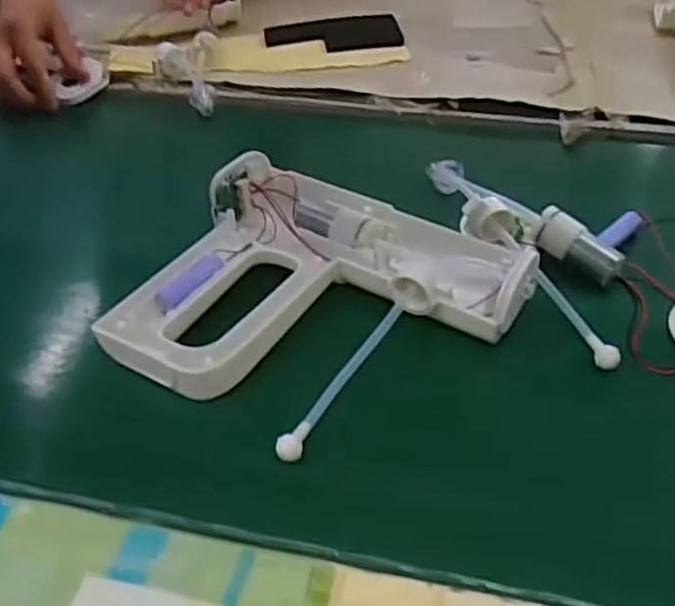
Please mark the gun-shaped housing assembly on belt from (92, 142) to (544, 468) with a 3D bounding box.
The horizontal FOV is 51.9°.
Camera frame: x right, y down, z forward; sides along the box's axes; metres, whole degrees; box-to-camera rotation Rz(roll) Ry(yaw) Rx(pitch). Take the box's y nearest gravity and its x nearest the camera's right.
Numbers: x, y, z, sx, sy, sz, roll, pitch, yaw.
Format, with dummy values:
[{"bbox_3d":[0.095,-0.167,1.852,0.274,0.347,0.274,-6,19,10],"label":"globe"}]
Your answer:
[{"bbox_3d":[-0.011,-0.008,0.414,0.208,0.034,0.180,22,50,24],"label":"gun-shaped housing assembly on belt"}]

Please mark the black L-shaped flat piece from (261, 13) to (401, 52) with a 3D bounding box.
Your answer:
[{"bbox_3d":[-0.004,-0.278,0.718,0.139,0.015,0.049,-4,45,-1],"label":"black L-shaped flat piece"}]

